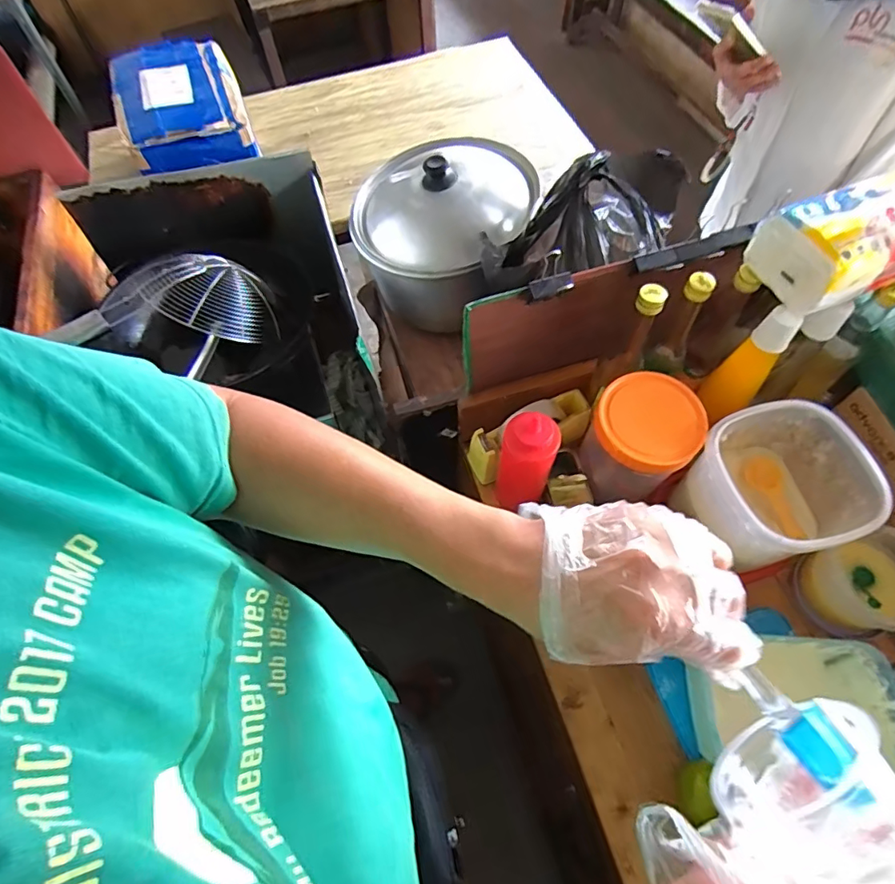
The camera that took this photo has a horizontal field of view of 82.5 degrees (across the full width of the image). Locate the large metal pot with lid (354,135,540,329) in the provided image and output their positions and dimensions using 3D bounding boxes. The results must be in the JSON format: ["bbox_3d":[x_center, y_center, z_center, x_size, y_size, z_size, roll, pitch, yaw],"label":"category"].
[{"bbox_3d":[-0.010,-0.376,0.920,0.304,0.212,0.328,-1,62,3],"label":"large metal pot with lid"}]

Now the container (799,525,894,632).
[{"bbox_3d":[0.517,0.169,0.614,0.111,0.090,0.106,-1,62,3],"label":"container"}]

